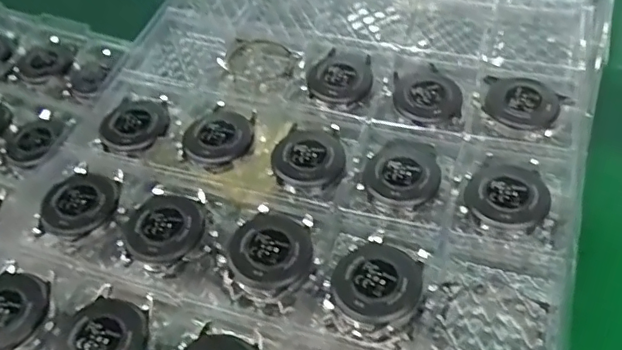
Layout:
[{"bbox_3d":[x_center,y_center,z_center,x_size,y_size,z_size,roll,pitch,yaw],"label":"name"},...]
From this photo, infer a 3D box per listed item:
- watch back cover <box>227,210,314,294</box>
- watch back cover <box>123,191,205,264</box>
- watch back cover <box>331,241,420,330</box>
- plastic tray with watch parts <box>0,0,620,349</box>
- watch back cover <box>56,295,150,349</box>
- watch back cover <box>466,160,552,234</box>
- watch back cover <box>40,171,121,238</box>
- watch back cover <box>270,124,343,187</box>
[{"bbox_3d":[-0.020,0.038,0.300,0.042,0.010,0.045,5,54,10],"label":"watch back cover"},{"bbox_3d":[-0.081,0.028,0.315,0.041,0.007,0.046,-26,55,-13],"label":"watch back cover"},{"bbox_3d":[0.033,0.054,0.284,0.043,0.009,0.041,30,62,25],"label":"watch back cover"},{"bbox_3d":[0.009,-0.030,0.362,0.313,0.031,0.433,15,55,17],"label":"plastic tray with watch parts"},{"bbox_3d":[-0.101,0.077,0.274,0.044,0.006,0.043,28,61,24],"label":"watch back cover"},{"bbox_3d":[0.107,0.011,0.312,0.041,0.011,0.043,12,56,15],"label":"watch back cover"},{"bbox_3d":[-0.134,0.013,0.329,0.042,0.009,0.043,30,62,25],"label":"watch back cover"},{"bbox_3d":[-0.001,-0.013,0.342,0.041,0.006,0.042,5,54,10],"label":"watch back cover"}]

